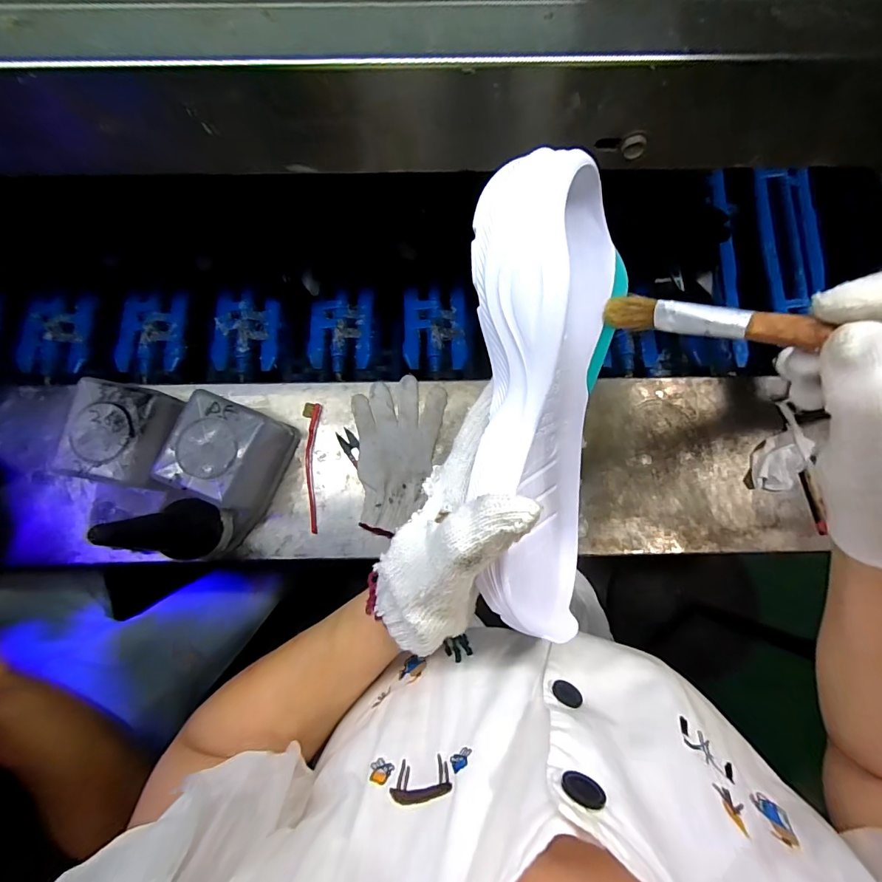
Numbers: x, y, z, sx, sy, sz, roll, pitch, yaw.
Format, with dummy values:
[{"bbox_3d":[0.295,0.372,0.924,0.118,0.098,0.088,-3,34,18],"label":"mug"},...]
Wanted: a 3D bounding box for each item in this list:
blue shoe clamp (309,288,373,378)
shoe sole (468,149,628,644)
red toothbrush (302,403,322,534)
[{"bbox_3d":[-0.148,-0.163,0.637,0.091,0.021,0.132,0,81,-1],"label":"blue shoe clamp"},{"bbox_3d":[0.051,-0.011,0.220,0.053,0.096,0.225,6,105,27],"label":"shoe sole"},{"bbox_3d":[-0.165,0.033,0.562,0.021,0.012,0.166,-4,81,-1],"label":"red toothbrush"}]

